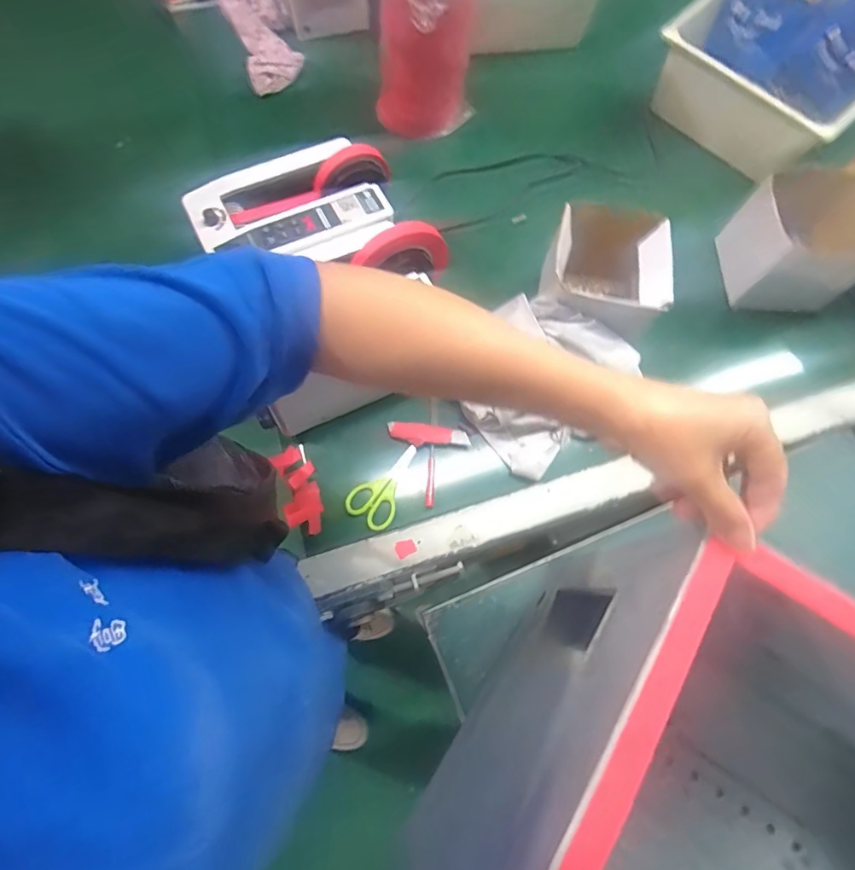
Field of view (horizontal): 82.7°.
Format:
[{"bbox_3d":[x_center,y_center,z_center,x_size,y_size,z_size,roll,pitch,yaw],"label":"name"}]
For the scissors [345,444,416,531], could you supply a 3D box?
[{"bbox_3d":[-0.043,0.064,0.580,0.106,0.006,0.057,-42,77,-14],"label":"scissors"}]

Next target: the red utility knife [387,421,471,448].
[{"bbox_3d":[0.002,0.001,0.595,0.098,0.010,0.025,3,71,0],"label":"red utility knife"}]

